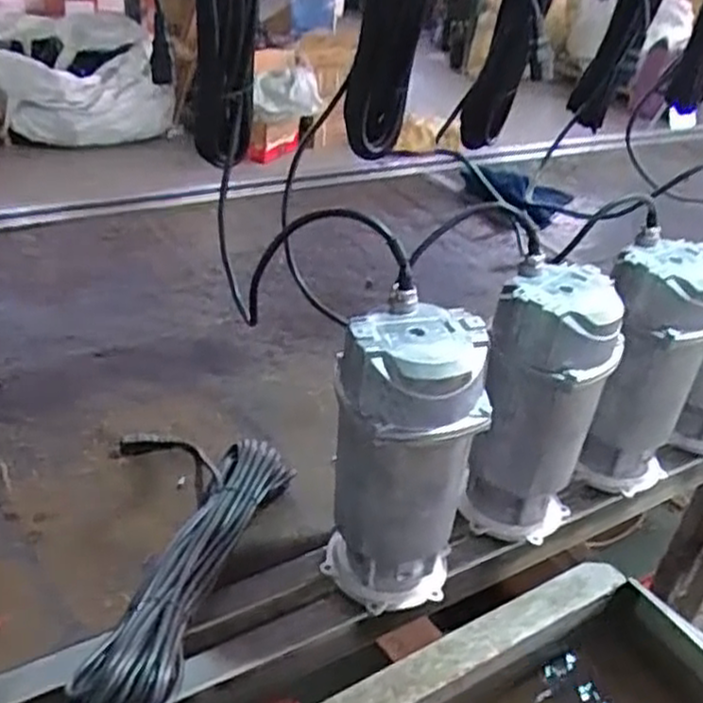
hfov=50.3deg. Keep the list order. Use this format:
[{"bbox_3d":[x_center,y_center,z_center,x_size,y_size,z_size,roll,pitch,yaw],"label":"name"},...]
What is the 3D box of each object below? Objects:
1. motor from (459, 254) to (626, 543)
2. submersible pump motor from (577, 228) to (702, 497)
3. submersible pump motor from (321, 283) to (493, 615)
[{"bbox_3d":[0.197,0.068,0.815,0.122,0.306,0.113,26,39,27],"label":"motor"},{"bbox_3d":[0.347,0.022,0.895,0.129,0.292,0.124,18,36,17],"label":"submersible pump motor"},{"bbox_3d":[0.045,0.112,0.727,0.122,0.309,0.118,-7,36,-18],"label":"submersible pump motor"}]

